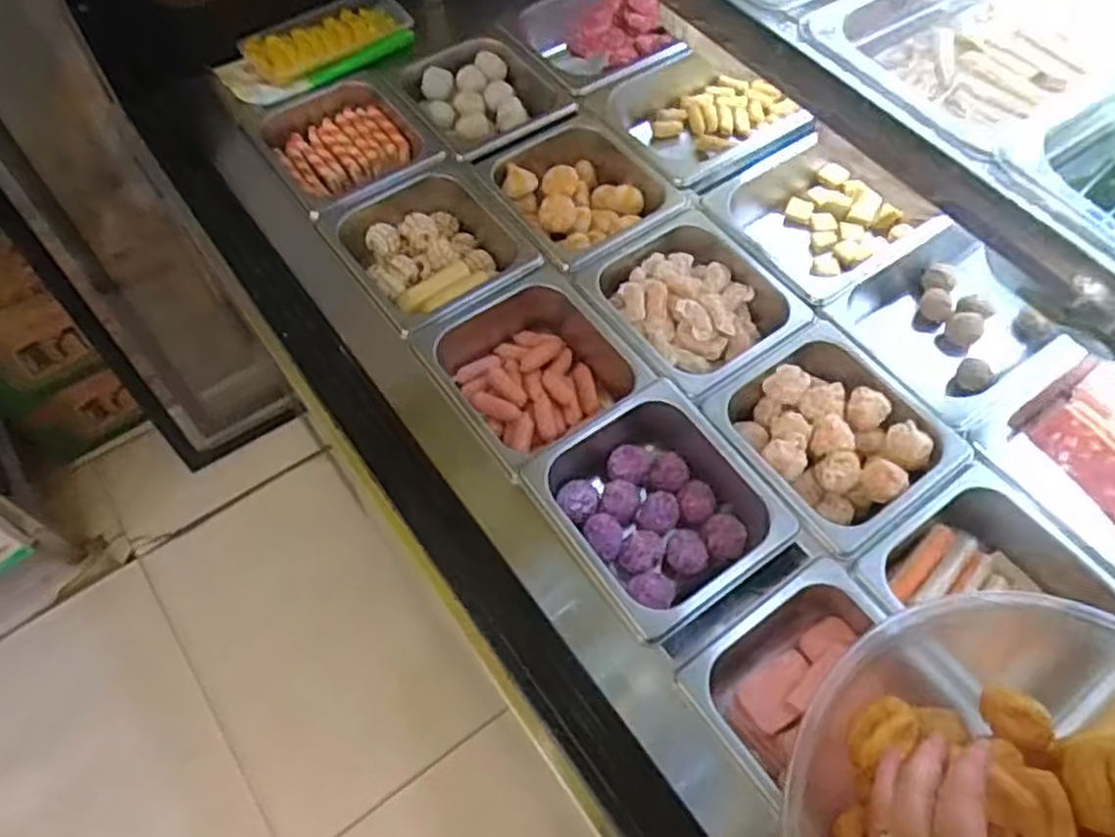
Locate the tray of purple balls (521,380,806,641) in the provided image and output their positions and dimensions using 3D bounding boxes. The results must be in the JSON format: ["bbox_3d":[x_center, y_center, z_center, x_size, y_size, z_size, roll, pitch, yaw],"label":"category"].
[{"bbox_3d":[0.082,0.081,0.645,0.158,0.075,0.177,-34,65,-17],"label":"tray of purple balls"}]

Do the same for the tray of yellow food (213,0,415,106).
[{"bbox_3d":[-0.273,-0.415,0.882,0.227,0.043,0.096,-37,66,-18],"label":"tray of yellow food"}]

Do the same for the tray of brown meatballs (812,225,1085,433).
[{"bbox_3d":[0.384,-0.086,0.767,0.241,0.095,0.157,-34,66,-17],"label":"tray of brown meatballs"}]

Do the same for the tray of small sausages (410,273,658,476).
[{"bbox_3d":[-0.020,-0.038,0.708,0.161,0.075,0.165,-35,66,-18],"label":"tray of small sausages"}]

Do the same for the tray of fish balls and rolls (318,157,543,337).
[{"bbox_3d":[-0.121,-0.166,0.766,0.165,0.065,0.181,-32,65,-16],"label":"tray of fish balls and rolls"}]

